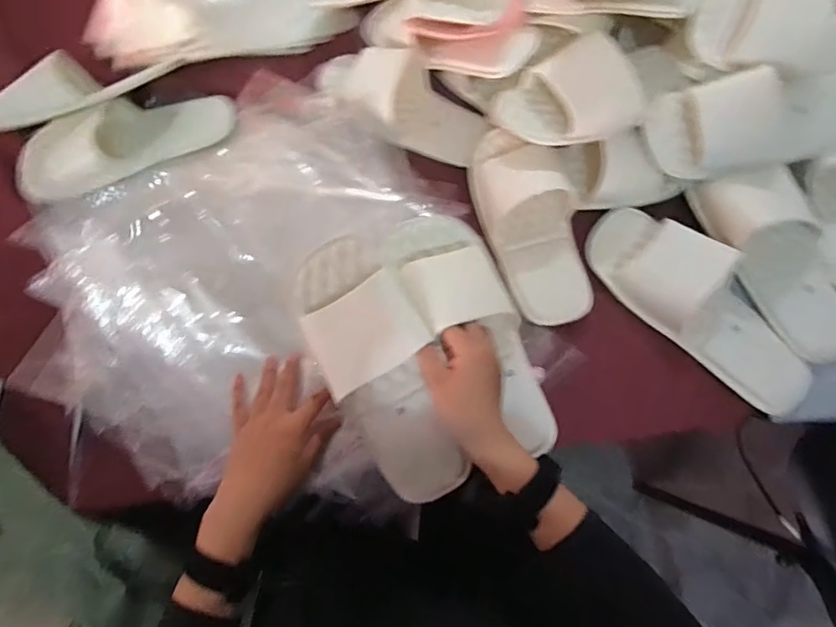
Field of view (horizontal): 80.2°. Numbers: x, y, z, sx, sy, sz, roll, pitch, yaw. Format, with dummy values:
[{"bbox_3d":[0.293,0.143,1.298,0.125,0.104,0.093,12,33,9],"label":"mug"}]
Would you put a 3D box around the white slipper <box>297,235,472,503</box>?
[{"bbox_3d":[-0.036,0.057,0.485,0.101,0.052,0.266,-23,94,-7],"label":"white slipper"}]

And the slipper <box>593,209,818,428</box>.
[{"bbox_3d":[0.311,-0.018,0.536,0.278,0.053,0.105,43,76,15],"label":"slipper"}]

